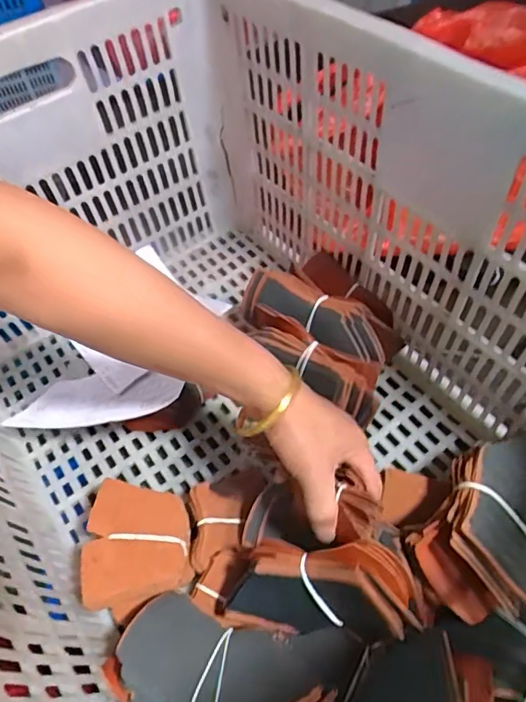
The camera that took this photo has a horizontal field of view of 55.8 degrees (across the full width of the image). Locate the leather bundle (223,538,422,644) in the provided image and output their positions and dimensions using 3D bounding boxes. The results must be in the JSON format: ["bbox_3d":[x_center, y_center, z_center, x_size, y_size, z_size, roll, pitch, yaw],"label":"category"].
[{"bbox_3d":[0.042,0.169,0.357,0.134,0.099,0.050,6,56,8],"label":"leather bundle"}]

